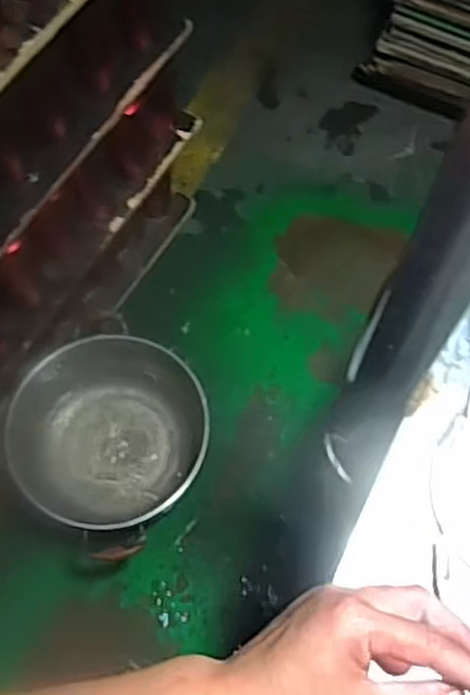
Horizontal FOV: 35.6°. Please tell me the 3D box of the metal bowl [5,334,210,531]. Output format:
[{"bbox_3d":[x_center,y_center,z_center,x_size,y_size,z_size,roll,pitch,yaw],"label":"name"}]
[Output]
[{"bbox_3d":[-0.201,0.137,1.266,0.316,0.163,0.346,0,63,0],"label":"metal bowl"}]

